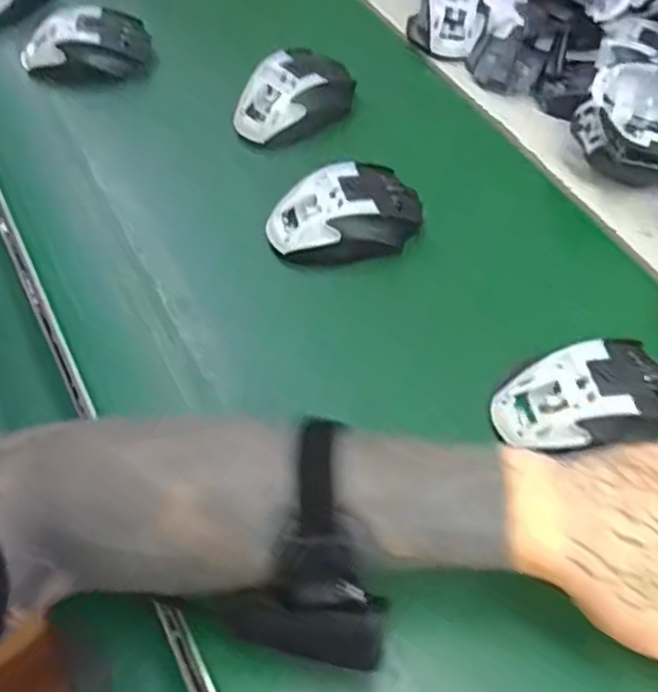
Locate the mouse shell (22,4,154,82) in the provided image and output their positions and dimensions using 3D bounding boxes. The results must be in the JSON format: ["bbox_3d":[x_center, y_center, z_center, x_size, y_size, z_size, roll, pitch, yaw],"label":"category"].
[{"bbox_3d":[-0.224,-0.277,0.634,0.114,0.048,0.062,-13,57,-8],"label":"mouse shell"}]

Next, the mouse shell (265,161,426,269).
[{"bbox_3d":[0.013,-0.100,0.522,0.116,0.054,0.061,-14,58,-9],"label":"mouse shell"}]

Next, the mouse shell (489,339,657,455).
[{"bbox_3d":[0.161,0.033,0.428,0.111,0.030,0.065,-11,57,-7],"label":"mouse shell"}]

